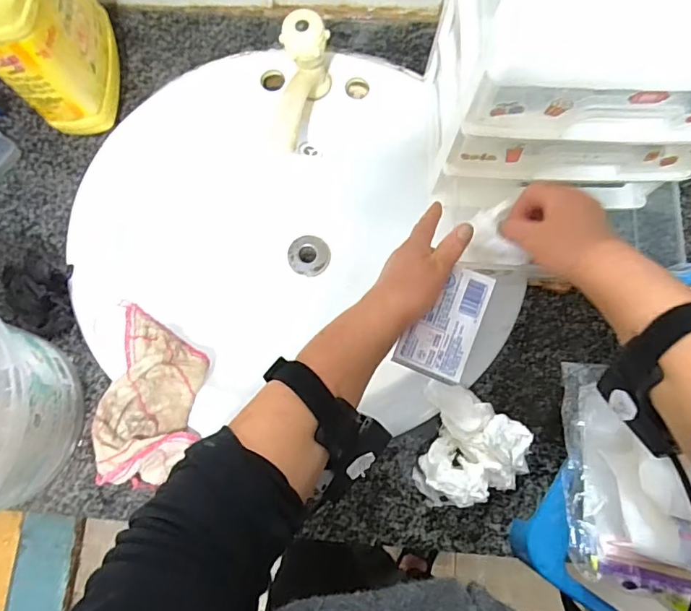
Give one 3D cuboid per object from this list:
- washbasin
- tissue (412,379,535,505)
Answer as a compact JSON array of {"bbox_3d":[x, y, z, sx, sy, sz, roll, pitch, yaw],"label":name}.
[{"bbox_3d":[-0.072,-0.089,0.583,0.452,0.178,0.384,-5,75,-2],"label":"washbasin"},{"bbox_3d":[0.120,0.137,0.463,0.095,0.058,0.110,10,75,2],"label":"tissue"}]

